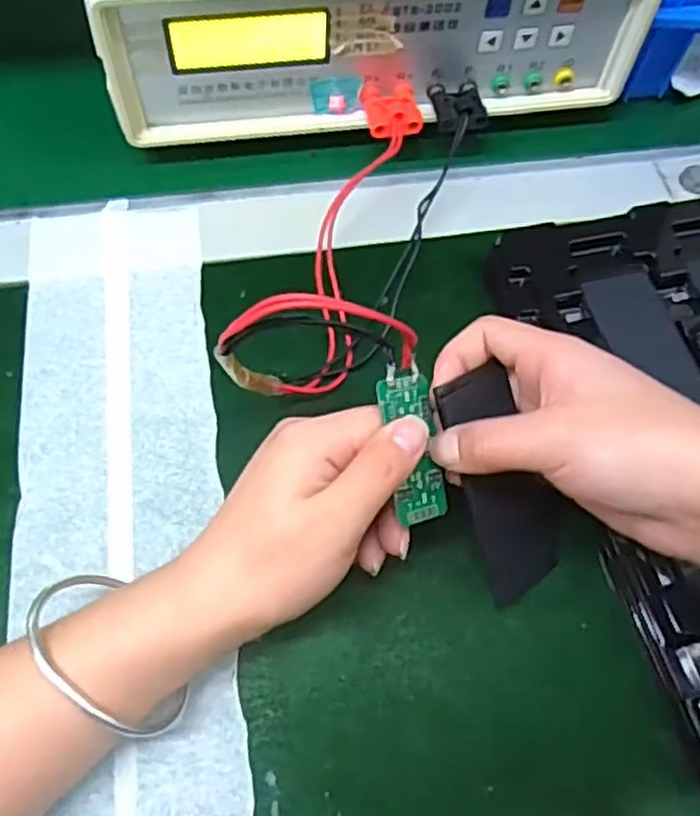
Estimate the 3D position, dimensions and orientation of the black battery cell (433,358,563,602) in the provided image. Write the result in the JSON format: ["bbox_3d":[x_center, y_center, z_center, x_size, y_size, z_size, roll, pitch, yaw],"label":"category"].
[{"bbox_3d":[0.065,0.030,0.304,0.048,0.010,0.093,-24,104,-30],"label":"black battery cell"}]

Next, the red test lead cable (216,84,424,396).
[{"bbox_3d":[-0.004,-0.099,0.348,0.072,0.085,0.204,6,62,0],"label":"red test lead cable"}]

